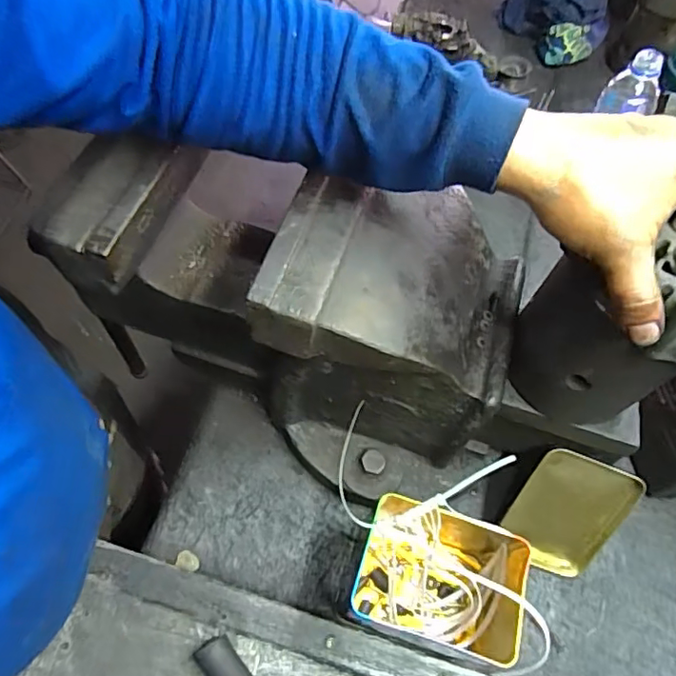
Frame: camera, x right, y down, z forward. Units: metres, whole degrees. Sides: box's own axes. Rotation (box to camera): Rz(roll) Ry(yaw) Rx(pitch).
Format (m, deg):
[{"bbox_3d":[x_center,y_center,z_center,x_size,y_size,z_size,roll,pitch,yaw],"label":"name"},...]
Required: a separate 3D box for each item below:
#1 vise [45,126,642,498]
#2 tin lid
[{"bbox_3d":[0.010,-0.022,0.478,0.426,0.243,0.186,9,62,0],"label":"vise"},{"bbox_3d":[0.210,0.165,0.508,0.099,0.126,0.021,25,30,-1],"label":"tin lid"}]

